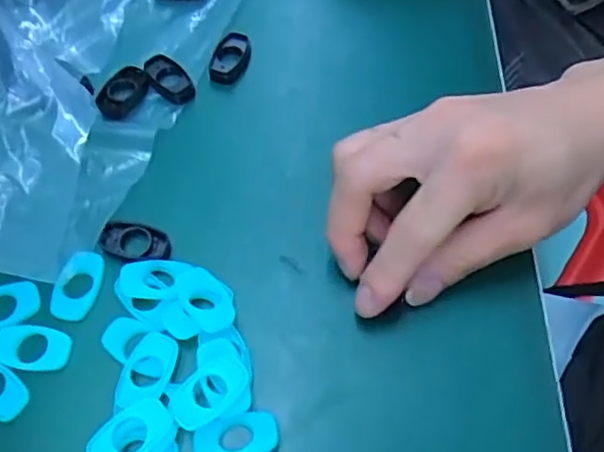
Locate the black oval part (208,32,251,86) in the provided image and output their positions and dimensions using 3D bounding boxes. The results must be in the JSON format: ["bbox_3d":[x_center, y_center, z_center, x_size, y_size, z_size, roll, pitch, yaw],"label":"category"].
[{"bbox_3d":[-0.040,-0.093,0.344,0.018,0.008,0.033,15,62,7],"label":"black oval part"}]

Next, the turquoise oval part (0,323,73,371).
[{"bbox_3d":[-0.116,0.051,0.264,0.033,0.004,0.019,11,61,4],"label":"turquoise oval part"}]

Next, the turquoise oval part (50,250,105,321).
[{"bbox_3d":[-0.100,0.026,0.277,0.019,0.004,0.032,10,61,4],"label":"turquoise oval part"}]

